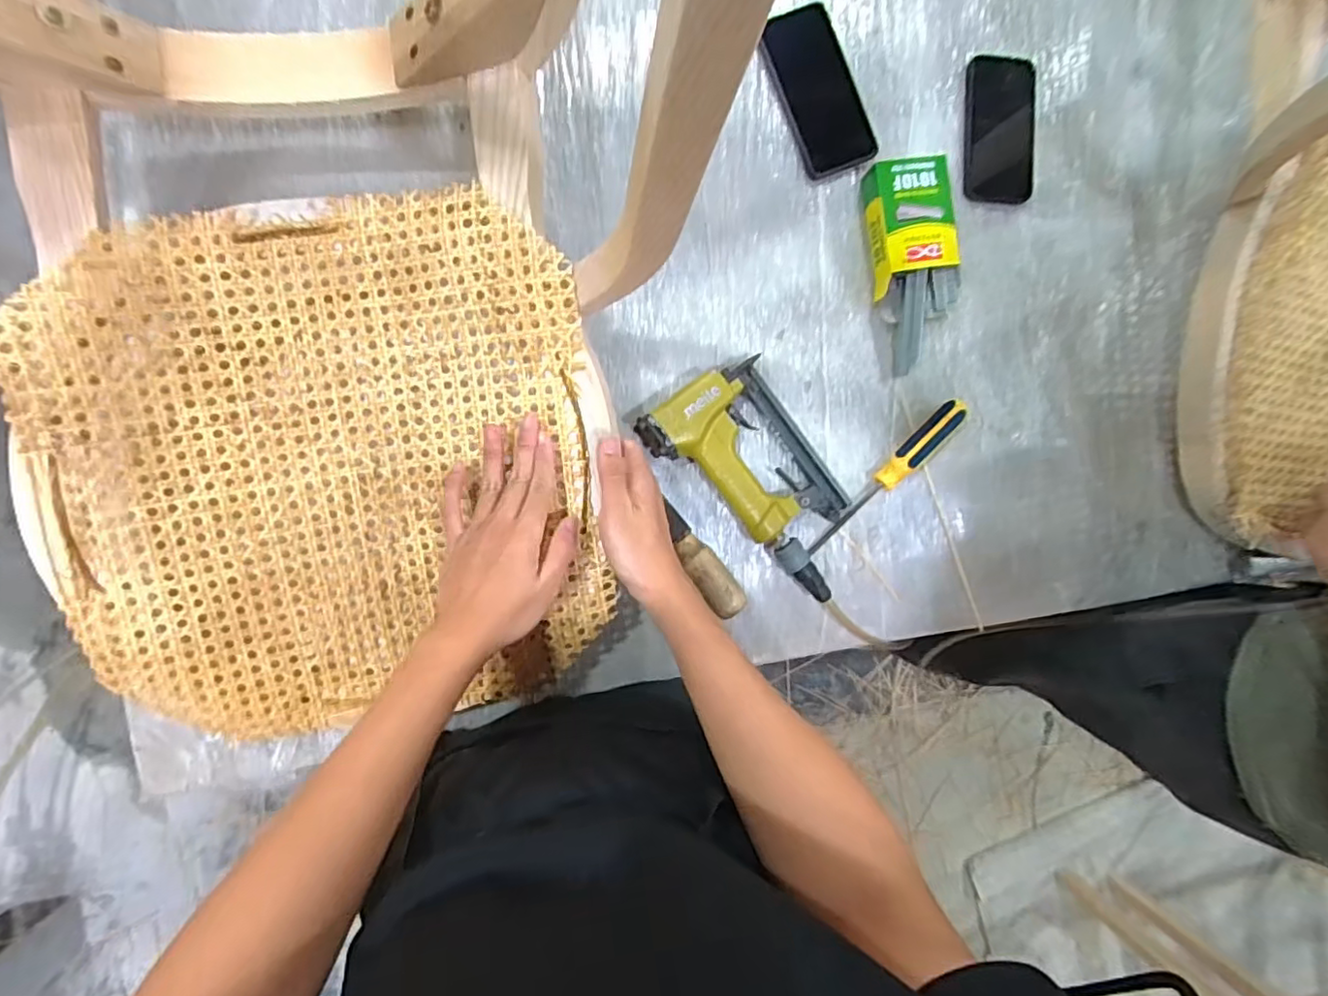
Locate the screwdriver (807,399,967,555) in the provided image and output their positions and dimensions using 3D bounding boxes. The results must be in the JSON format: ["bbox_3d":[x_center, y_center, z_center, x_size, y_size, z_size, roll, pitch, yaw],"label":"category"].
[{"bbox_3d":[0.228,-0.018,0.633,0.207,0.030,0.032,-45,96,-5],"label":"screwdriver"}]

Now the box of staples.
[{"bbox_3d":[0.254,-0.235,0.629,0.086,0.037,0.206,-7,93,-5],"label":"box of staples"}]

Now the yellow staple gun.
[{"bbox_3d":[0.104,-0.018,0.612,0.130,0.049,0.251,-42,96,-3],"label":"yellow staple gun"}]

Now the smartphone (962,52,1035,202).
[{"bbox_3d":[0.347,-0.380,0.640,0.074,0.015,0.143,2,90,-7],"label":"smartphone"}]

